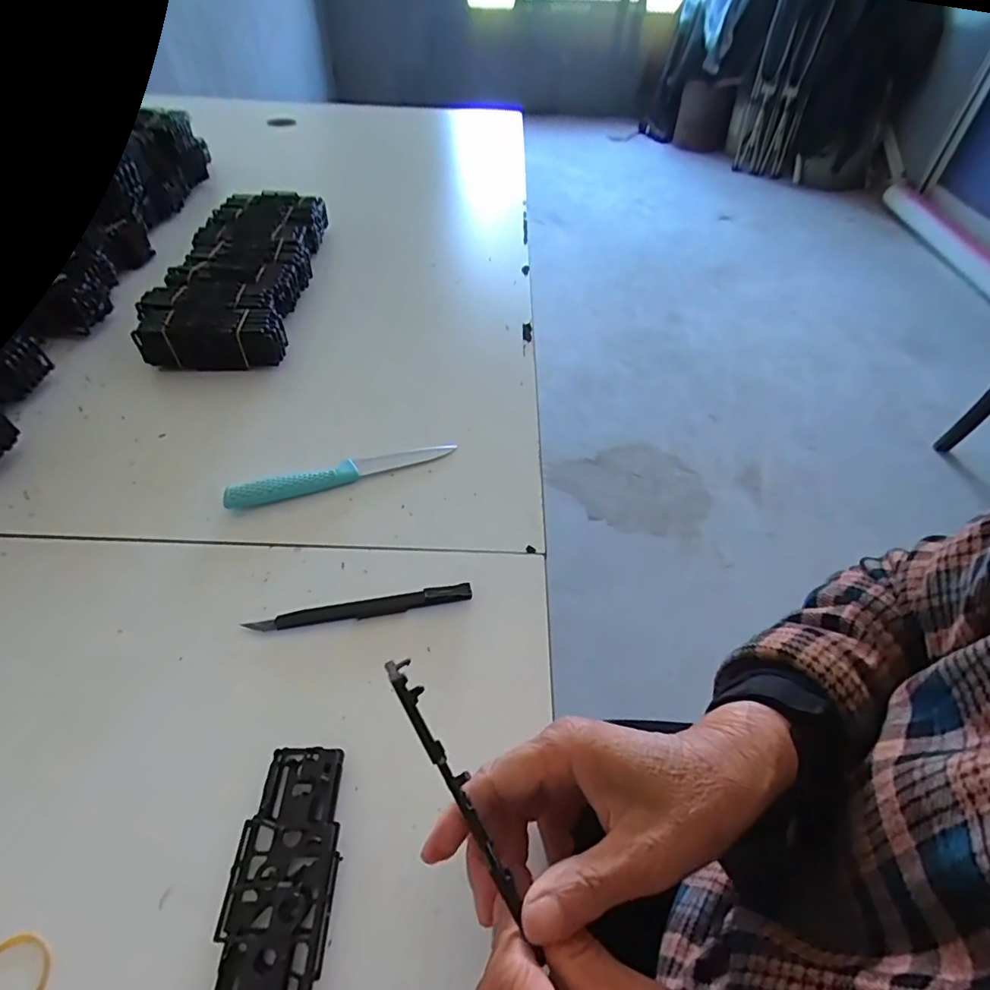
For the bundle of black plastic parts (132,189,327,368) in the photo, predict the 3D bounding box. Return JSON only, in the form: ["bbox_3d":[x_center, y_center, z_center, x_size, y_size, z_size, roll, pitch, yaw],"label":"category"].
[{"bbox_3d":[-0.288,-0.265,0.629,0.145,0.046,0.346,-2,49,-3],"label":"bundle of black plastic parts"}]

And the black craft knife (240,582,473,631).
[{"bbox_3d":[-0.087,0.073,0.358,0.141,0.011,0.015,-8,49,-9],"label":"black craft knife"}]

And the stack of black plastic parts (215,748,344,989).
[{"bbox_3d":[-0.100,0.187,0.255,0.047,0.011,0.126,2,48,0],"label":"stack of black plastic parts"}]

